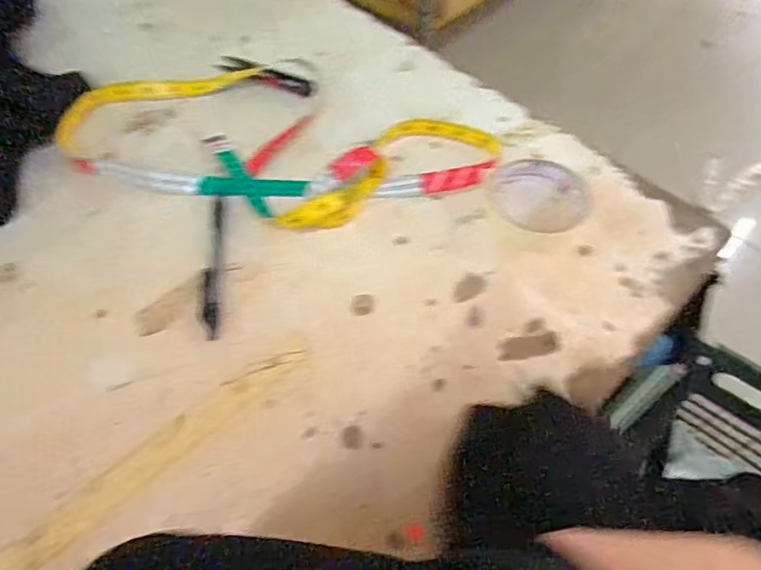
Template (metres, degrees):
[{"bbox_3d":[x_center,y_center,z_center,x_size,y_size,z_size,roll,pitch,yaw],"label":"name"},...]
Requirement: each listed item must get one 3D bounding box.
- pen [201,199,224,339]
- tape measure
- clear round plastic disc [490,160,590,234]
[{"bbox_3d":[-0.134,-0.017,0.417,0.014,0.010,0.130,-5,57,-4],"label":"pen"},{"bbox_3d":[-0.091,-0.142,0.487,0.385,0.021,0.190,15,58,10],"label":"tape measure"},{"bbox_3d":[0.136,-0.077,0.451,0.081,0.010,0.070,22,59,14],"label":"clear round plastic disc"}]

